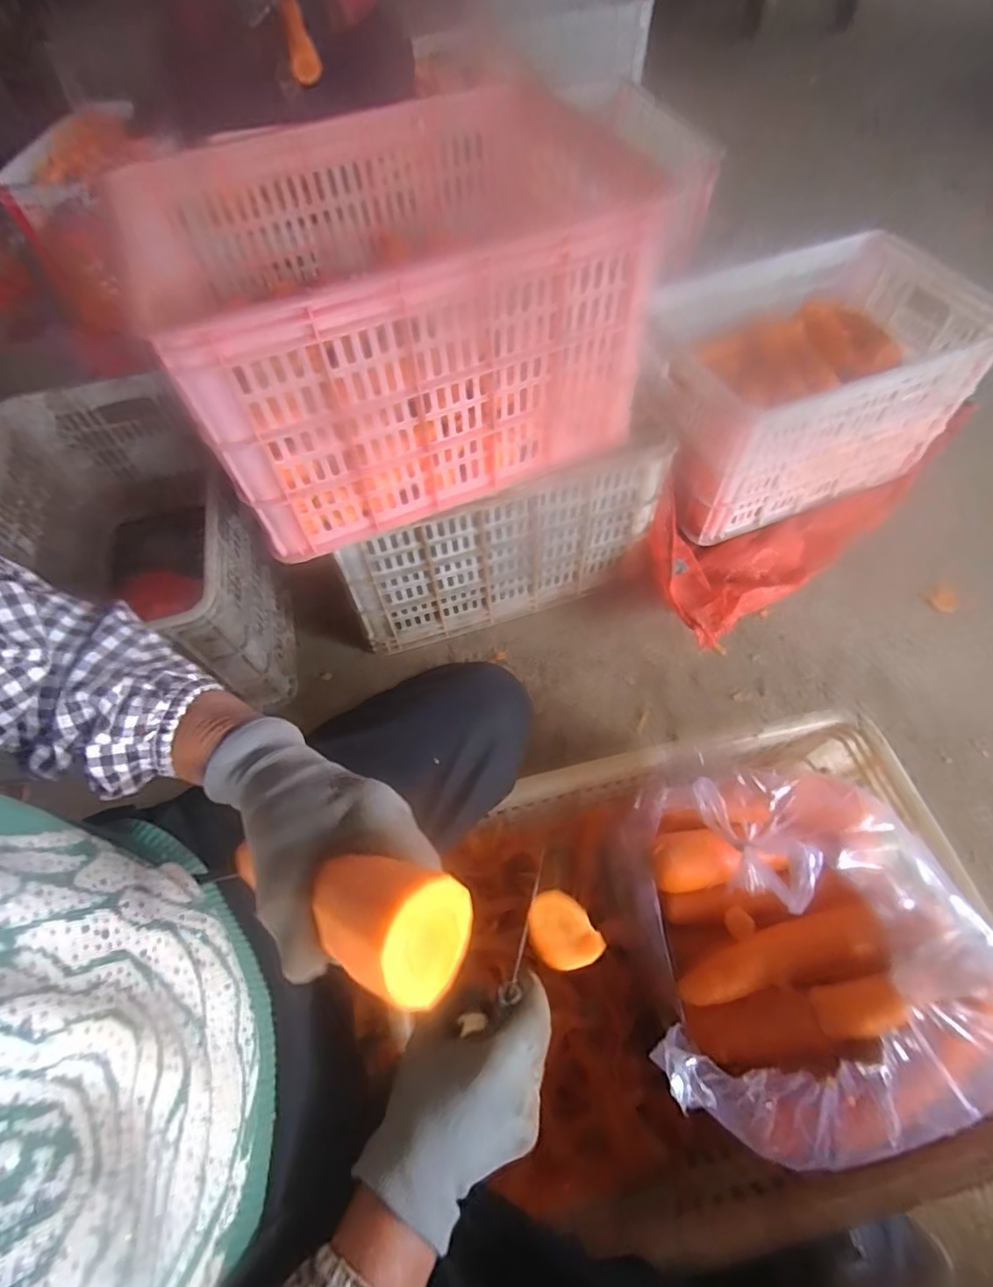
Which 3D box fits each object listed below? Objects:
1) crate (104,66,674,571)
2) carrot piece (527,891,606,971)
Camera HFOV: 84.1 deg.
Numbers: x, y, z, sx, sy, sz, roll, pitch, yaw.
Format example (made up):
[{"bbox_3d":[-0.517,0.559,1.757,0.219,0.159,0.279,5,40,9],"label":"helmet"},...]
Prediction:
[{"bbox_3d":[-0.111,-0.385,0.653,0.488,0.271,0.362,-24,62,-11],"label":"crate"},{"bbox_3d":[0.037,0.165,0.317,0.036,0.005,0.043,-16,44,-19],"label":"carrot piece"}]

